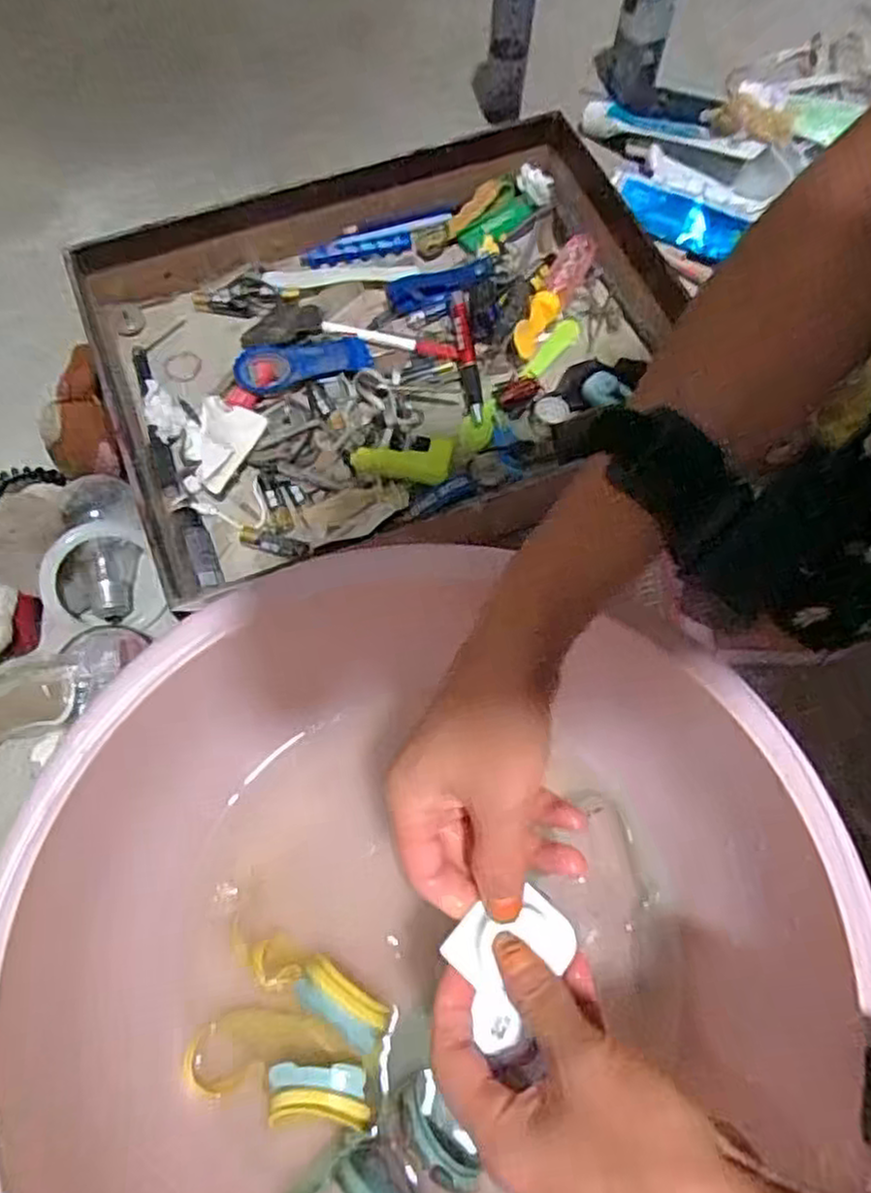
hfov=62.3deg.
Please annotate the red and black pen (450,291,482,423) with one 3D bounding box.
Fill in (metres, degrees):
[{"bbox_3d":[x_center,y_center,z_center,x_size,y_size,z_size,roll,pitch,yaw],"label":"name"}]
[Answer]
[{"bbox_3d":[0.025,-0.195,0.578,0.014,0.012,0.120,-6,68,-4],"label":"red and black pen"}]

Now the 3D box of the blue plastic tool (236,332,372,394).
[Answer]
[{"bbox_3d":[-0.104,-0.186,0.567,0.104,0.018,0.036,-16,69,-7],"label":"blue plastic tool"}]

